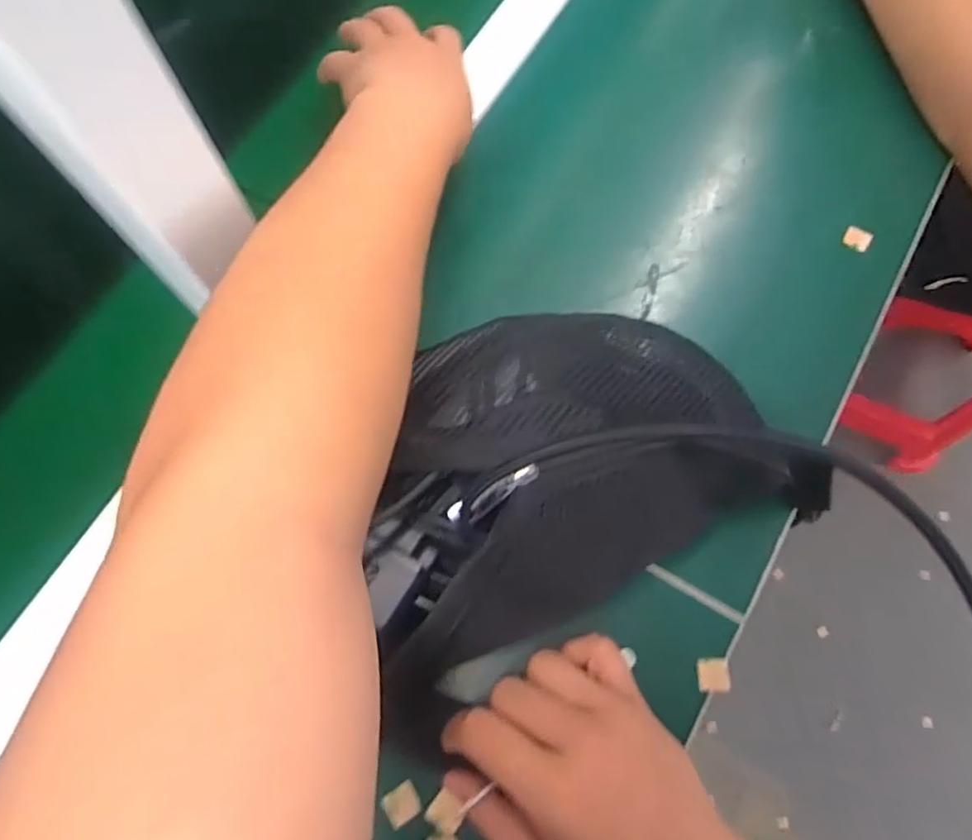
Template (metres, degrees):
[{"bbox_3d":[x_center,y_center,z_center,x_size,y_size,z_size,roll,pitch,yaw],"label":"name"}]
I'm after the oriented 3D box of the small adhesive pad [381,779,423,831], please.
[{"bbox_3d":[-0.041,0.192,0.326,0.017,0.004,0.017,-34,75,-10],"label":"small adhesive pad"}]

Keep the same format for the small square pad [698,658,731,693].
[{"bbox_3d":[0.120,0.135,0.345,0.016,0.004,0.016,-2,72,0],"label":"small square pad"}]

